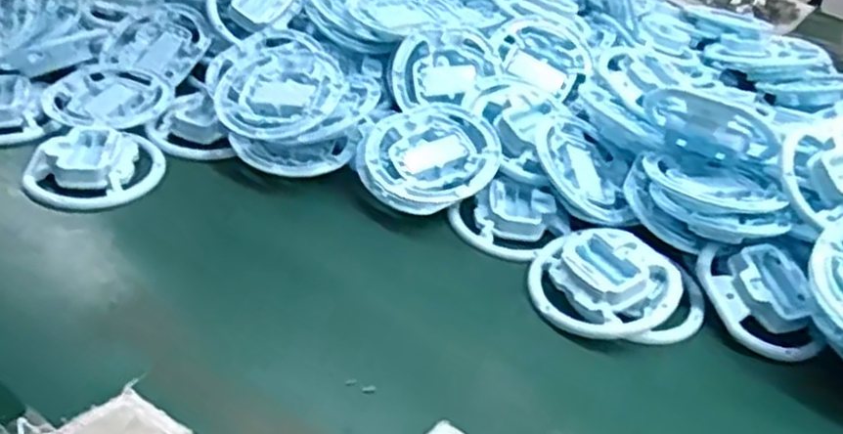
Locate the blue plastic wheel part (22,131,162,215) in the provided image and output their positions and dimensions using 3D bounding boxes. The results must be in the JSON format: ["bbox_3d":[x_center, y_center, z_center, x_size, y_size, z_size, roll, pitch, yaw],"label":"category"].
[{"bbox_3d":[-0.255,-0.039,0.583,0.099,0.022,0.082,-7,40,-18],"label":"blue plastic wheel part"}]

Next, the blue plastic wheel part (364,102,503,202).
[{"bbox_3d":[0.009,-0.049,0.603,0.102,0.022,0.106,37,58,25],"label":"blue plastic wheel part"}]

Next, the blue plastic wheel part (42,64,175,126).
[{"bbox_3d":[-0.276,-0.107,0.658,0.098,0.015,0.094,-25,48,-35],"label":"blue plastic wheel part"}]

